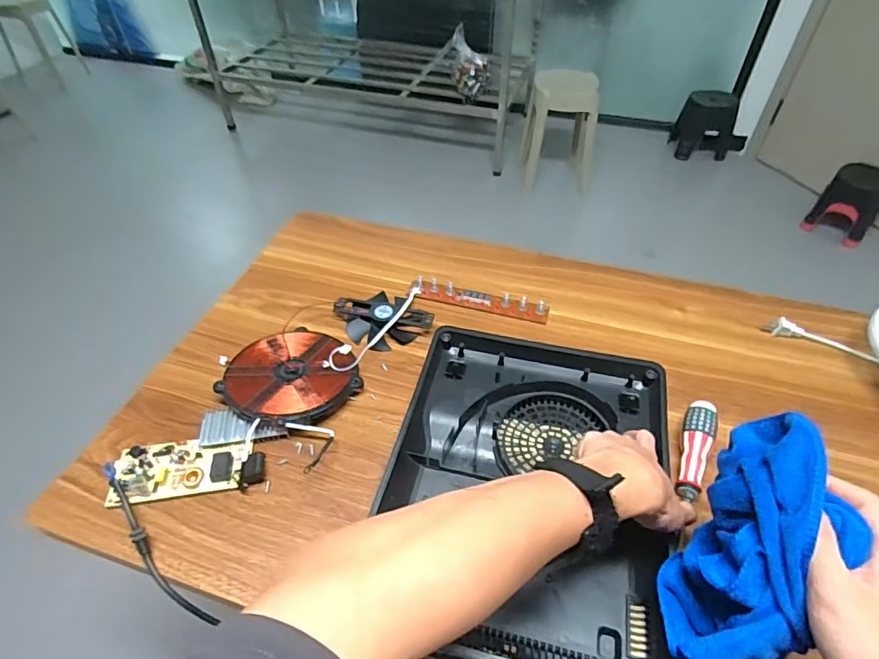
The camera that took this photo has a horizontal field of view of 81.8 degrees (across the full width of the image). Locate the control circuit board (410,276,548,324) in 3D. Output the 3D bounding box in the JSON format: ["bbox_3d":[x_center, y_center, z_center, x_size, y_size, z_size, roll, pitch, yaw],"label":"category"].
[{"bbox_3d":[0.056,-0.044,0.736,0.201,0.013,0.038,13,48,13],"label":"control circuit board"}]

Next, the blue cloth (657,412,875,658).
[{"bbox_3d":[0.229,0.157,0.372,0.081,0.161,0.174,23,51,21],"label":"blue cloth"}]

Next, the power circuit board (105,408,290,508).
[{"bbox_3d":[-0.269,0.138,0.565,0.183,0.029,0.097,-10,47,-9],"label":"power circuit board"}]

